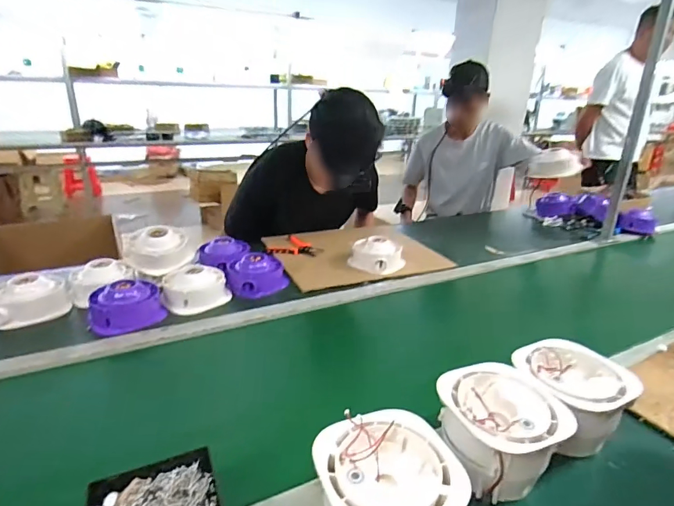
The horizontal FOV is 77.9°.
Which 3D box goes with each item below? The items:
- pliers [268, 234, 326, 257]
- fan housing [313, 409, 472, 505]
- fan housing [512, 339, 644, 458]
[{"bbox_3d":[-0.116,-0.014,1.218,0.147,0.013,0.136,14,24,28],"label":"pliers"},{"bbox_3d":[0.051,0.262,0.438,0.139,0.104,0.143,-3,21,-13],"label":"fan housing"},{"bbox_3d":[0.323,0.205,0.597,0.125,0.102,0.131,-8,23,-25],"label":"fan housing"}]

